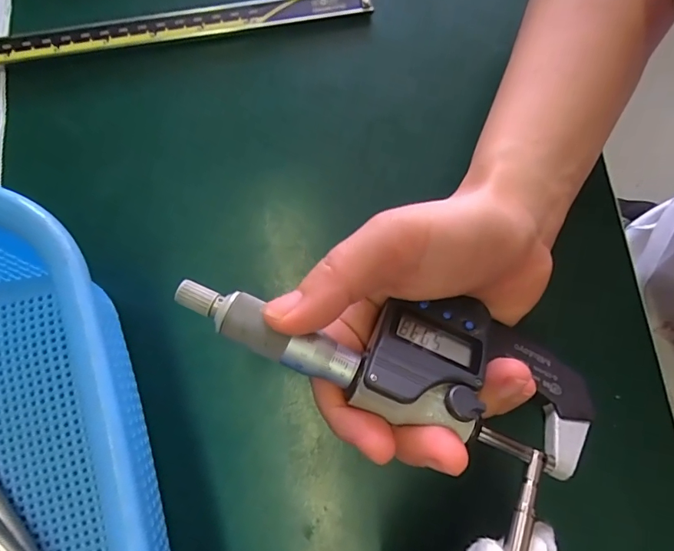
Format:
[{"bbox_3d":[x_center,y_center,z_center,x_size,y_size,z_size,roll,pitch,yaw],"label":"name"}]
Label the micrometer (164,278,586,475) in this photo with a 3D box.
[{"bbox_3d":[0.022,0.030,0.161,0.157,0.028,0.051,14,76,-7],"label":"micrometer"}]

